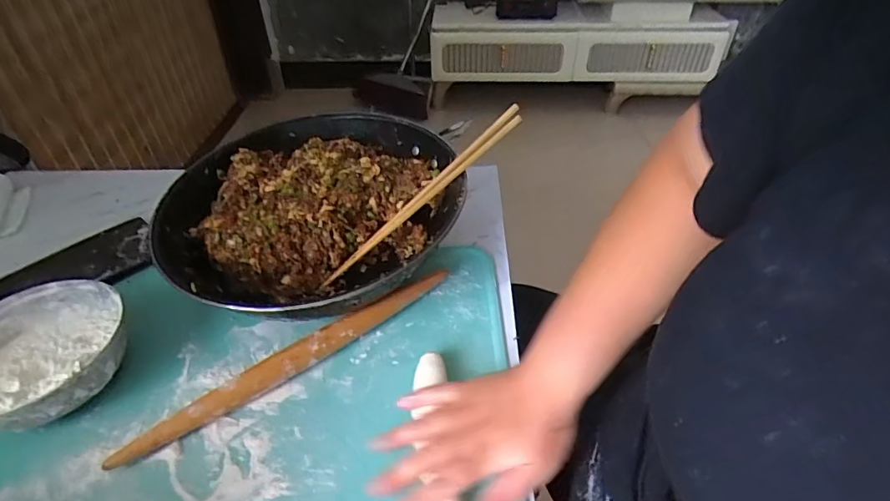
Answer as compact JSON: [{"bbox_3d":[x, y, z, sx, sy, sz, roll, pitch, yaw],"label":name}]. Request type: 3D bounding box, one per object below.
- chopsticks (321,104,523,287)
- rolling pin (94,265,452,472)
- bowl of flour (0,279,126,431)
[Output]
[{"bbox_3d":[-0.024,-0.056,0.520,0.271,0.015,0.016,-40,46,5],"label":"chopsticks"},{"bbox_3d":[-0.127,0.095,0.444,0.315,0.027,0.023,-31,48,-29],"label":"rolling pin"},{"bbox_3d":[-0.353,0.094,0.427,0.151,0.057,0.141,-1,41,1],"label":"bowl of flour"}]

